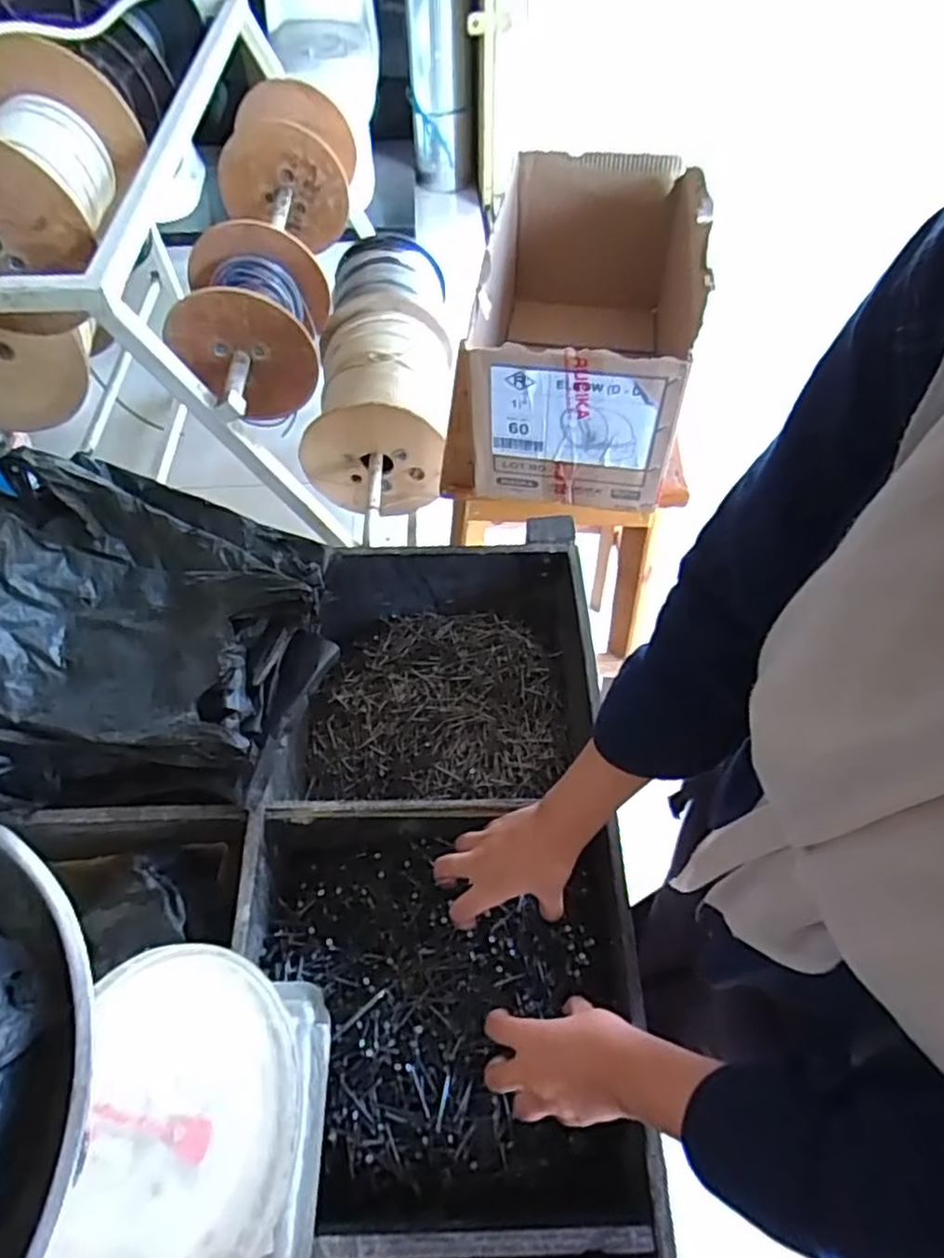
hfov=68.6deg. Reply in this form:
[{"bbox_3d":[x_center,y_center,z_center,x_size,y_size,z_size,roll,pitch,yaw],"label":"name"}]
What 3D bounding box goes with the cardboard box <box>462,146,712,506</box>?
[{"bbox_3d":[0.147,-0.395,0.878,0.230,0.225,0.484,8,57,6],"label":"cardboard box"}]

